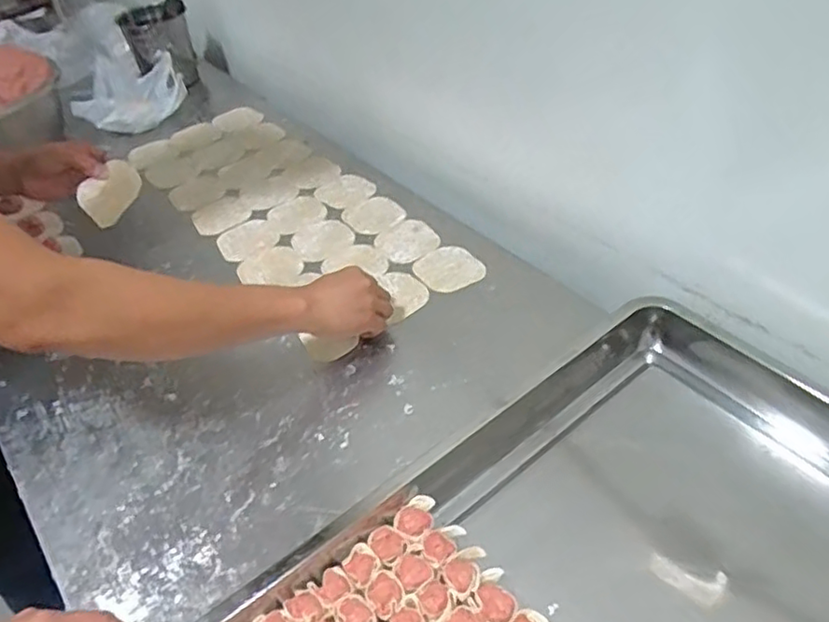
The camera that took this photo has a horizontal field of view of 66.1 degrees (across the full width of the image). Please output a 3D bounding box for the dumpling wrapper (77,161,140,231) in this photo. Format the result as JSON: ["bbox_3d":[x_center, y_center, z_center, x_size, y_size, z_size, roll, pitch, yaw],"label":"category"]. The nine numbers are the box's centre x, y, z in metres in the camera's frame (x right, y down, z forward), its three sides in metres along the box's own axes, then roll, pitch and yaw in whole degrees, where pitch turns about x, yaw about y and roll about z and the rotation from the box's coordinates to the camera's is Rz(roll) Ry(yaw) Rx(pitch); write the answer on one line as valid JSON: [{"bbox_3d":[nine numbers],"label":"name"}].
[{"bbox_3d":[-0.397,-0.152,0.839,0.082,0.093,0.012,-34,71,-14],"label":"dumpling wrapper"}]

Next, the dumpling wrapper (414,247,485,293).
[{"bbox_3d":[0.044,-0.054,0.823,0.083,0.005,0.077,-3,46,3],"label":"dumpling wrapper"}]

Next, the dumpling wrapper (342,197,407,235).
[{"bbox_3d":[-0.058,-0.137,0.913,0.077,0.007,0.077,-3,46,3],"label":"dumpling wrapper"}]

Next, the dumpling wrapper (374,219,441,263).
[{"bbox_3d":[-0.008,-0.097,0.870,0.085,0.004,0.085,-3,46,3],"label":"dumpling wrapper"}]

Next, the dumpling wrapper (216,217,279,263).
[{"bbox_3d":[-0.236,-0.101,0.906,0.089,0.007,0.089,-37,53,-26],"label":"dumpling wrapper"}]

